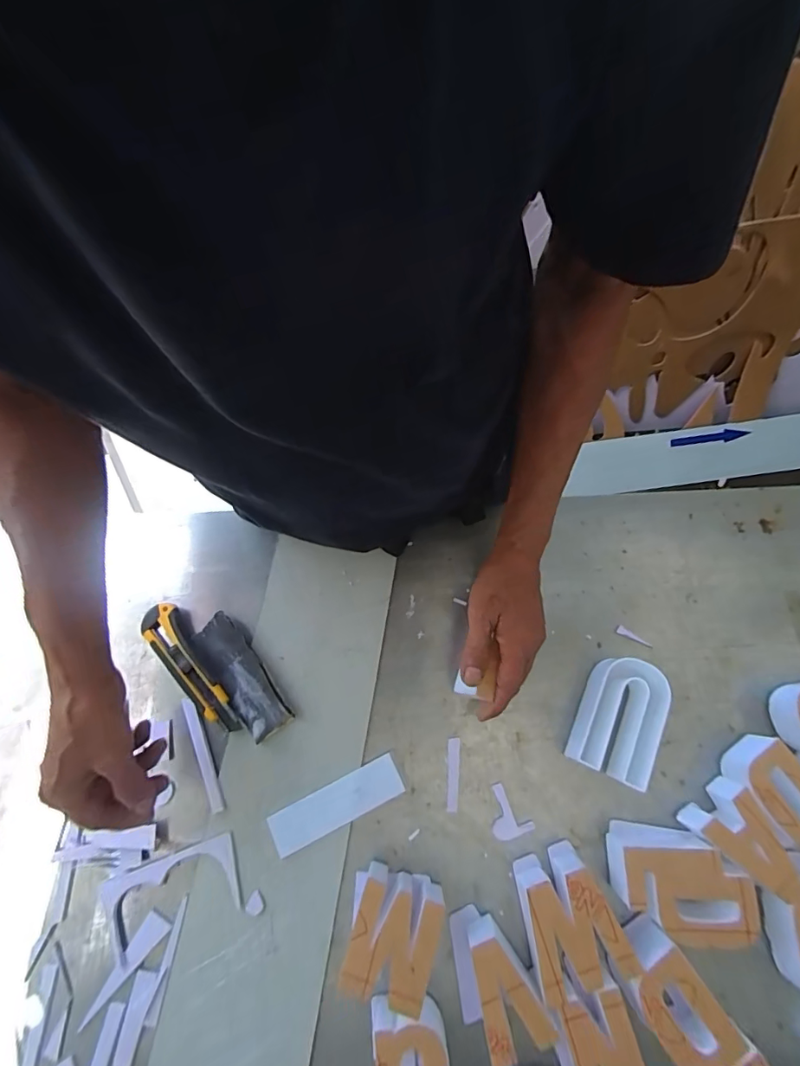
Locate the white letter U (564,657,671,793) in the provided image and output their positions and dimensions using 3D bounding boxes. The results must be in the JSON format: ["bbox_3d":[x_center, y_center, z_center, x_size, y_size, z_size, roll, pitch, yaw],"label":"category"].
[{"bbox_3d":[0.213,0.179,0.471,0.066,0.041,0.108,24,75,9],"label":"white letter U"}]

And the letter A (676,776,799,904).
[{"bbox_3d":[0.313,0.275,0.436,0.061,0.047,0.085,-42,76,-10],"label":"letter A"}]

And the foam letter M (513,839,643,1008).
[{"bbox_3d":[0.147,0.336,0.422,0.087,0.047,0.094,-13,73,-2],"label":"foam letter M"}]

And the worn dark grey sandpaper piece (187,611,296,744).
[{"bbox_3d":[-0.168,0.150,0.507,0.050,0.016,0.136,-38,75,-9],"label":"worn dark grey sandpaper piece"}]

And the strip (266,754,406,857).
[{"bbox_3d":[-0.062,0.266,0.472,0.131,0.007,0.040,-26,73,-6],"label":"strip"}]

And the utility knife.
[{"bbox_3d":[-0.222,0.144,0.507,0.039,0.017,0.154,-35,75,-9],"label":"utility knife"}]

